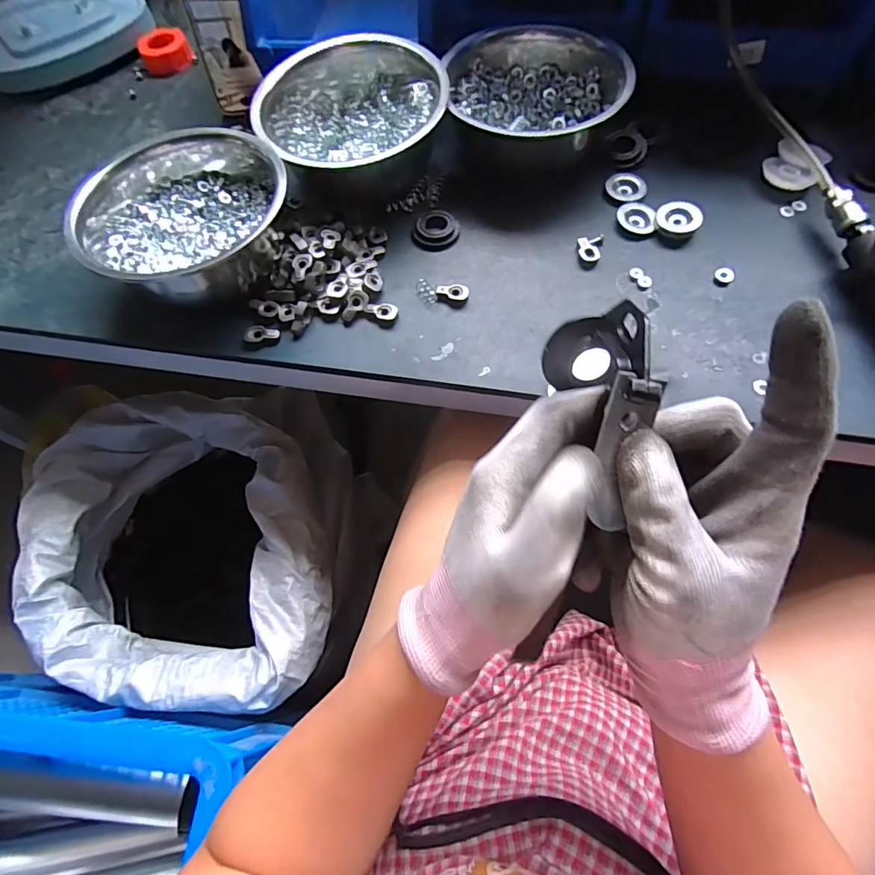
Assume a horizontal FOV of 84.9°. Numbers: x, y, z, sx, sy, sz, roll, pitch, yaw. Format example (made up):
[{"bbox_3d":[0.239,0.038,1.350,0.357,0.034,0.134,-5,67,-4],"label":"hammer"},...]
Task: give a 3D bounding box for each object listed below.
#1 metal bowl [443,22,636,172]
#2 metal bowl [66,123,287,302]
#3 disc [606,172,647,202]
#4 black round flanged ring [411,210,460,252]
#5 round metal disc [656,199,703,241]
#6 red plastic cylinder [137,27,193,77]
[{"bbox_3d":[0.099,-0.353,0.495,0.166,0.072,0.166,-1,70,2],"label":"metal bowl"},{"bbox_3d":[-0.225,-0.207,0.442,0.169,0.079,0.169,-2,64,3],"label":"metal bowl"},{"bbox_3d":[0.191,-0.253,0.483,0.038,0.004,0.034,3,65,5],"label":"disc"},{"bbox_3d":[-0.003,-0.203,0.469,0.043,0.008,0.044,-2,64,3],"label":"black round flanged ring"},{"bbox_3d":[0.229,-0.206,0.454,0.039,0.014,0.037,-2,64,3],"label":"round metal disc"},{"bbox_3d":[-0.357,-0.509,0.627,0.062,0.025,0.050,-24,65,-8],"label":"red plastic cylinder"}]

